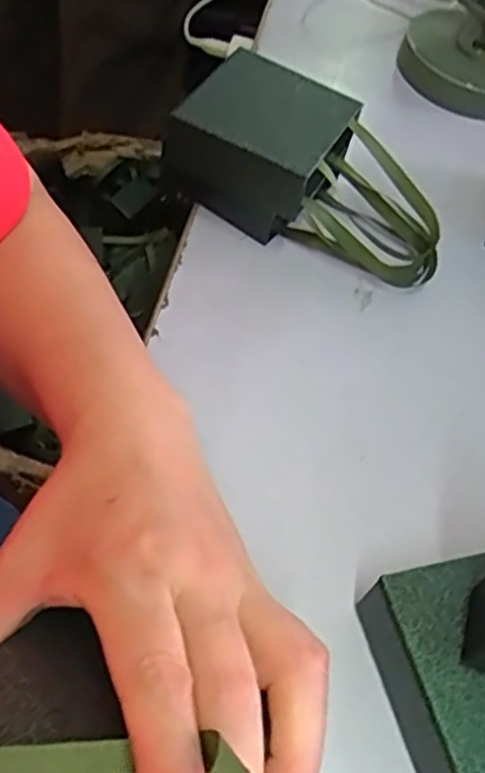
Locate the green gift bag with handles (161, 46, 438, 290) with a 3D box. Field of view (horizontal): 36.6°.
[{"bbox_3d":[0.037,-0.117,0.457,0.169,0.101,0.094,30,55,18],"label":"green gift bag with handles"}]

